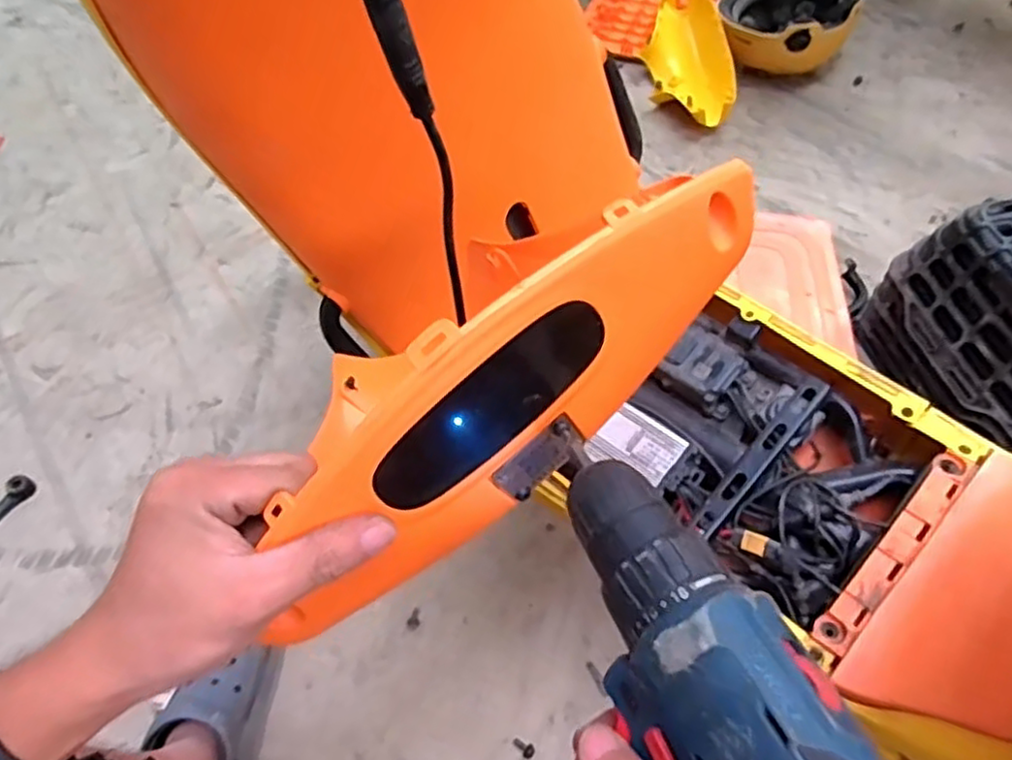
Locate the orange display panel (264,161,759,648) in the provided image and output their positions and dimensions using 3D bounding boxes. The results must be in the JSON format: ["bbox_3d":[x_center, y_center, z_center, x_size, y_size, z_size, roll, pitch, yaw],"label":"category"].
[{"bbox_3d":[-0.001,0.006,0.301,0.269,0.106,0.040,-39,62,-2],"label":"orange display panel"}]

